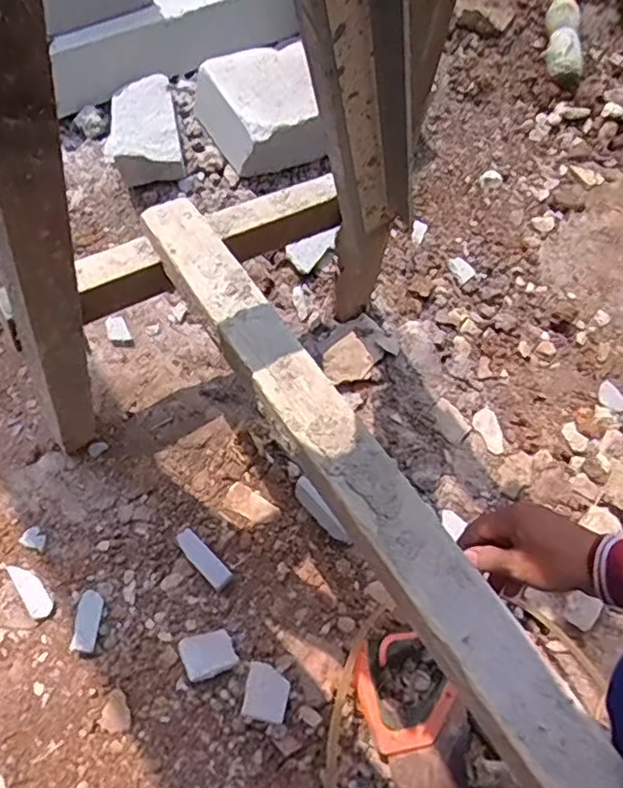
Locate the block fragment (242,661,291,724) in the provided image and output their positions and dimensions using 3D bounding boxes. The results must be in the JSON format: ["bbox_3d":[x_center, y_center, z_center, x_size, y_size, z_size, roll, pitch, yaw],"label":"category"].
[{"bbox_3d":[-0.052,0.347,0.726,0.050,0.014,0.058,11,55,6],"label":"block fragment"}]

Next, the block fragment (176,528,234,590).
[{"bbox_3d":[-0.137,0.208,0.790,0.027,0.017,0.086,-40,80,-25],"label":"block fragment"}]

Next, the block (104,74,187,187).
[{"bbox_3d":[-0.275,-0.432,1.014,0.115,0.070,0.206,-9,56,-7],"label":"block"}]

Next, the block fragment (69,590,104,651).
[{"bbox_3d":[-0.258,0.261,0.718,0.026,0.018,0.068,0,55,-1],"label":"block fragment"}]

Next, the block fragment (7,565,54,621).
[{"bbox_3d":[-0.327,0.227,0.725,0.025,0.009,0.073,-33,62,-22],"label":"block fragment"}]

